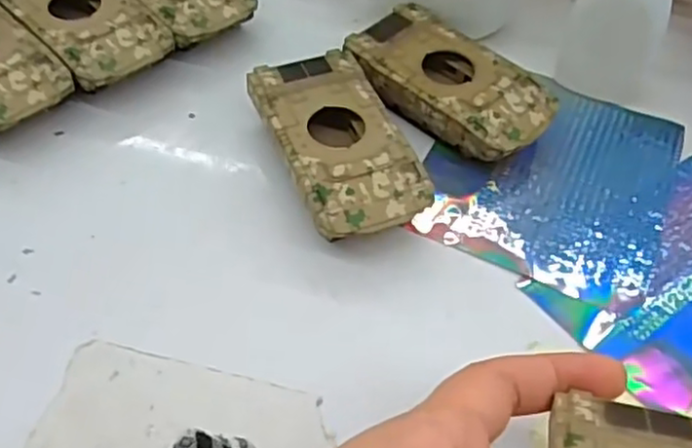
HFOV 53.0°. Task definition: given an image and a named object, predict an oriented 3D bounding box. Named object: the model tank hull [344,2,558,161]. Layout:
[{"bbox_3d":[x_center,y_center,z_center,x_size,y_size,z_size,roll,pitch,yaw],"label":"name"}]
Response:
[{"bbox_3d":[0.048,-0.062,0.327,0.094,0.025,0.054,39,60,23],"label":"model tank hull"}]

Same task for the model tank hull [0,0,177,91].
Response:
[{"bbox_3d":[-0.129,-0.098,0.340,0.049,0.024,0.094,-37,63,-26],"label":"model tank hull"}]

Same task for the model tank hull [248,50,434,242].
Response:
[{"bbox_3d":[-0.004,-0.031,0.299,0.050,0.025,0.094,-17,56,-15],"label":"model tank hull"}]

